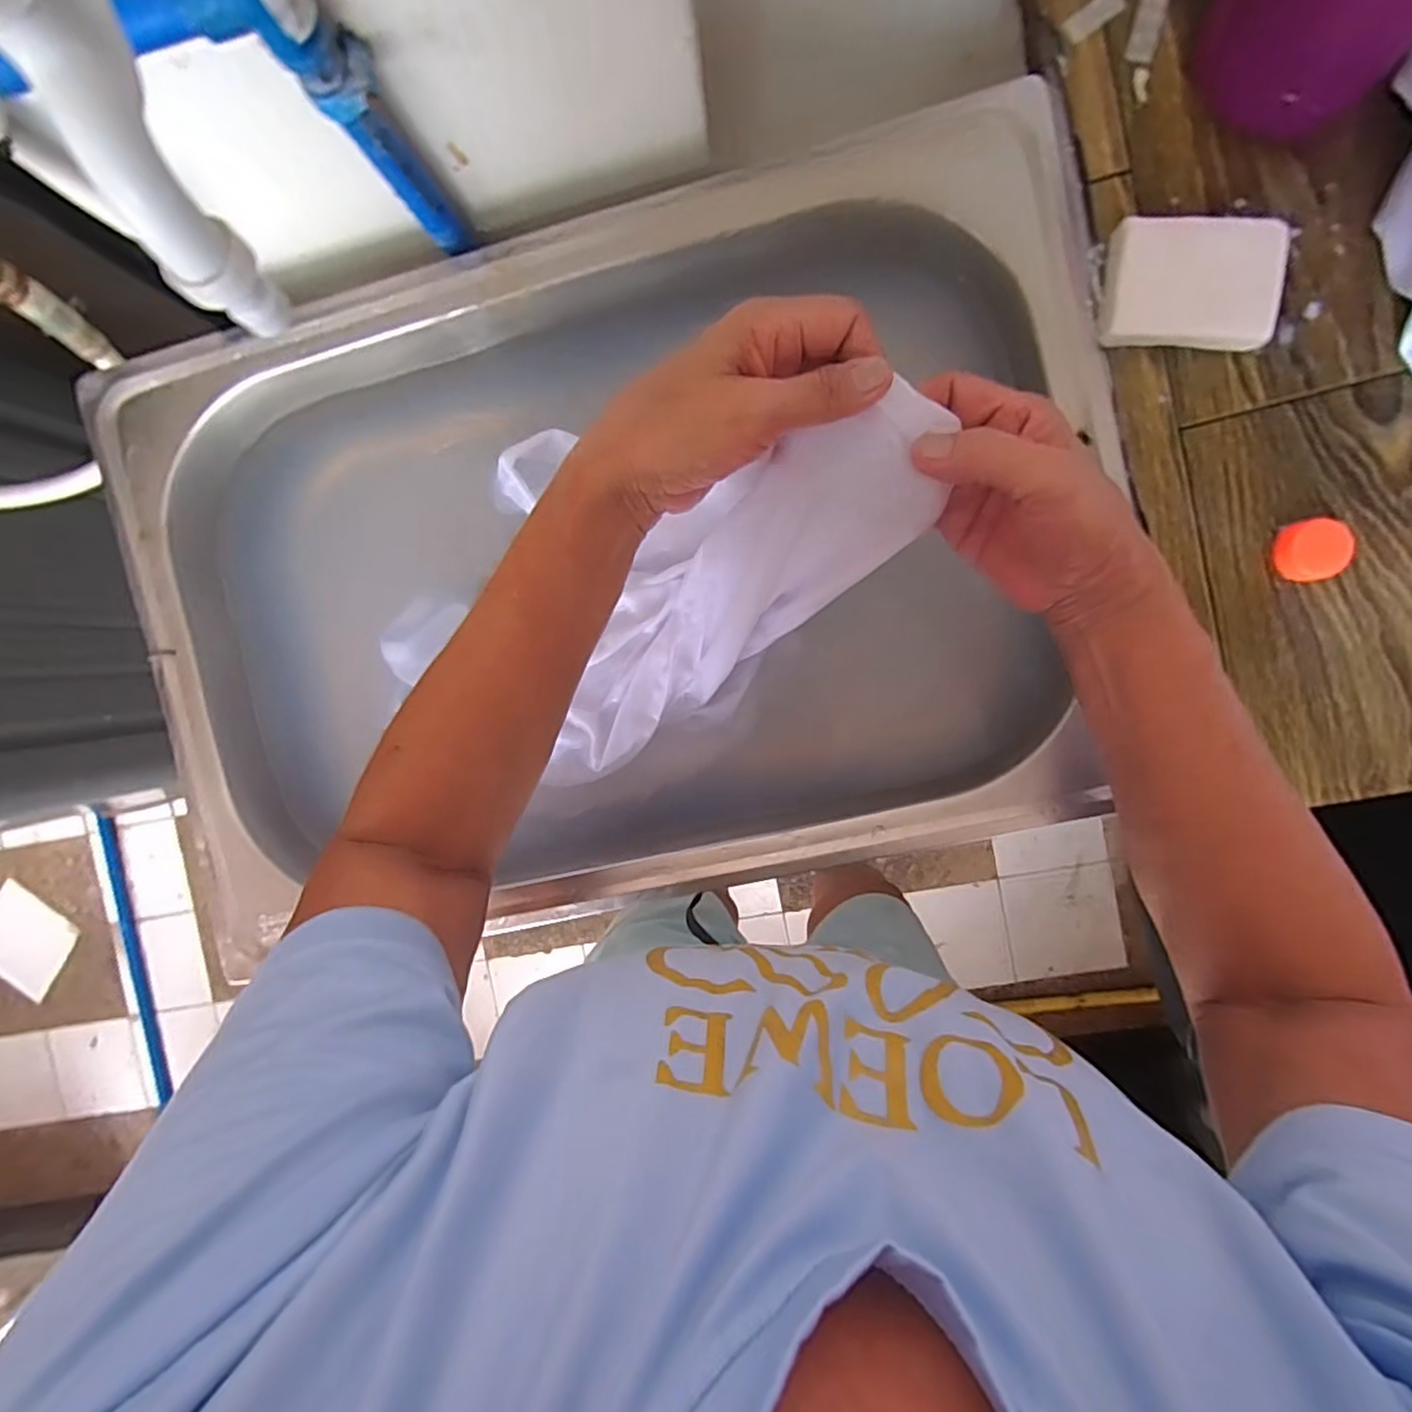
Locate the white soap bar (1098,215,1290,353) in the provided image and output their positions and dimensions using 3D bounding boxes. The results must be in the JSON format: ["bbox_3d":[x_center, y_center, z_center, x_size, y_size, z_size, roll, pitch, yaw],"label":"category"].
[{"bbox_3d":[0.253,-0.219,0.336,0.081,0.024,0.057,7,95,6],"label":"white soap bar"}]

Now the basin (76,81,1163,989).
[{"bbox_3d":[-0.057,-0.082,0.437,0.594,0.116,0.395,-12,93,6],"label":"basin"}]

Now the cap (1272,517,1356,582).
[{"bbox_3d":[0.325,-0.083,0.344,0.030,0.013,0.032,1,95,6],"label":"cap"}]

